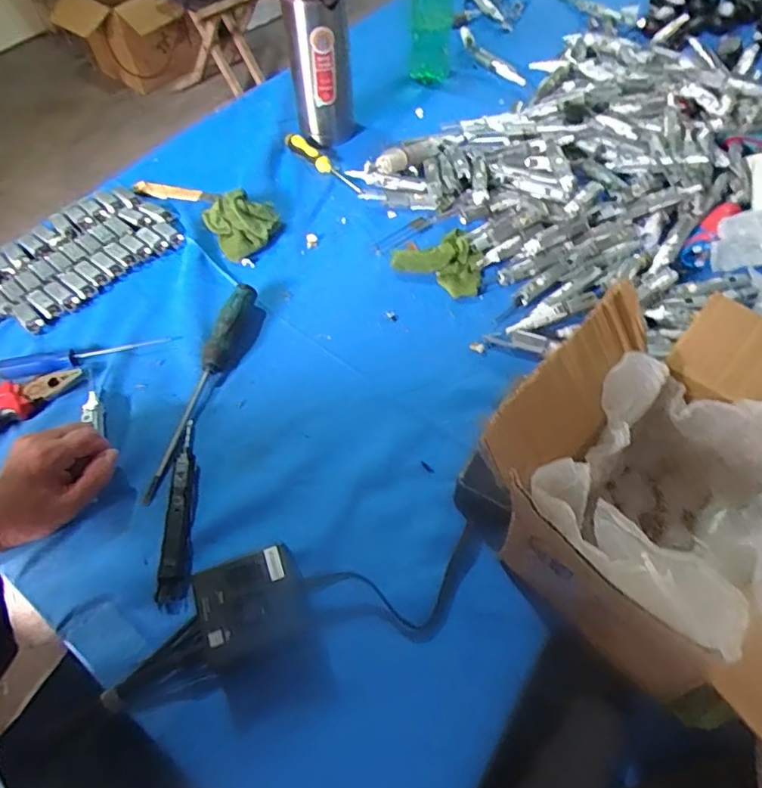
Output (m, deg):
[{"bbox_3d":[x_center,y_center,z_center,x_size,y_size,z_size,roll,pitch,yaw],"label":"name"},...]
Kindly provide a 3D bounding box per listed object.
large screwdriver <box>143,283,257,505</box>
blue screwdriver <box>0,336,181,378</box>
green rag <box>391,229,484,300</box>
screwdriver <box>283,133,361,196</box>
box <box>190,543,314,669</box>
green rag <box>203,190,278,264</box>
[{"bbox_3d":[-0.177,-0.012,0.572,0.026,0.033,0.244,13,58,8],"label":"large screwdriver"},{"bbox_3d":[-0.314,-0.040,0.597,0.194,0.014,0.025,-13,58,-8],"label":"blue screwdriver"},{"bbox_3d":[0.070,-0.144,0.656,0.094,0.028,0.082,-24,60,-14],"label":"green rag"},{"bbox_3d":[-0.077,-0.309,0.760,0.143,0.020,0.022,39,65,22],"label":"screwdriver"},{"bbox_3d":[-0.101,0.162,0.449,0.080,0.045,0.062,-18,59,-11],"label":"box"},{"bbox_3d":[-0.171,-0.218,0.701,0.080,0.037,0.097,-29,62,-17],"label":"green rag"}]

